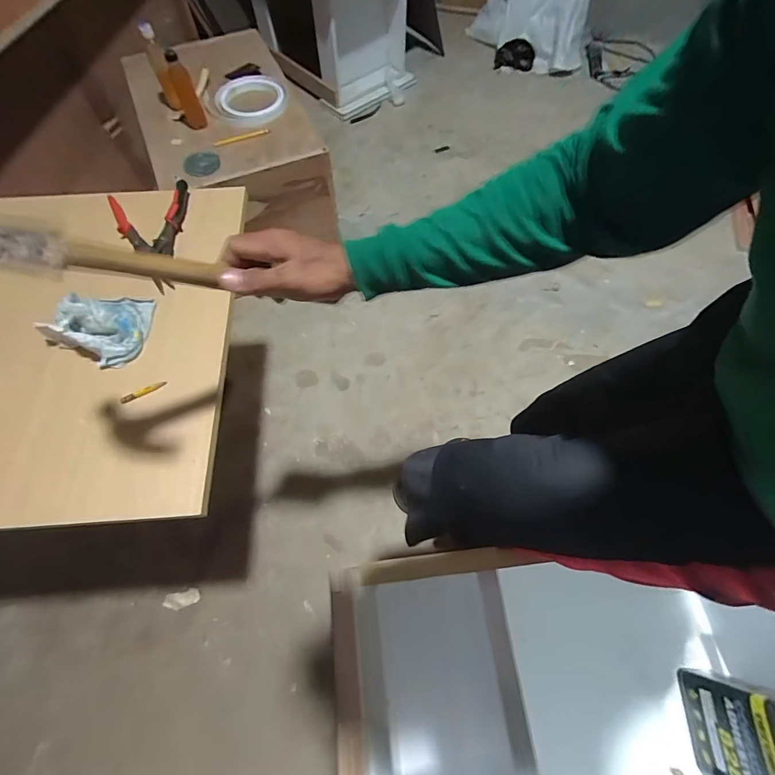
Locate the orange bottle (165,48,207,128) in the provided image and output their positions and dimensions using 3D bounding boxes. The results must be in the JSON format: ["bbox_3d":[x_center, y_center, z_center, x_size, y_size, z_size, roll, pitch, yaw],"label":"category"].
[{"bbox_3d":[-0.560,-0.817,1.086,0.055,0.187,0.064,-22,67,-10],"label":"orange bottle"}]

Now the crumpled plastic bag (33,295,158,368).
[{"bbox_3d":[-0.437,-0.091,0.585,0.138,0.044,0.119,1,65,0],"label":"crumpled plastic bag"}]

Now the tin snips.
[{"bbox_3d":[-0.399,-0.260,0.672,0.129,0.033,0.204,-16,66,-7],"label":"tin snips"}]

